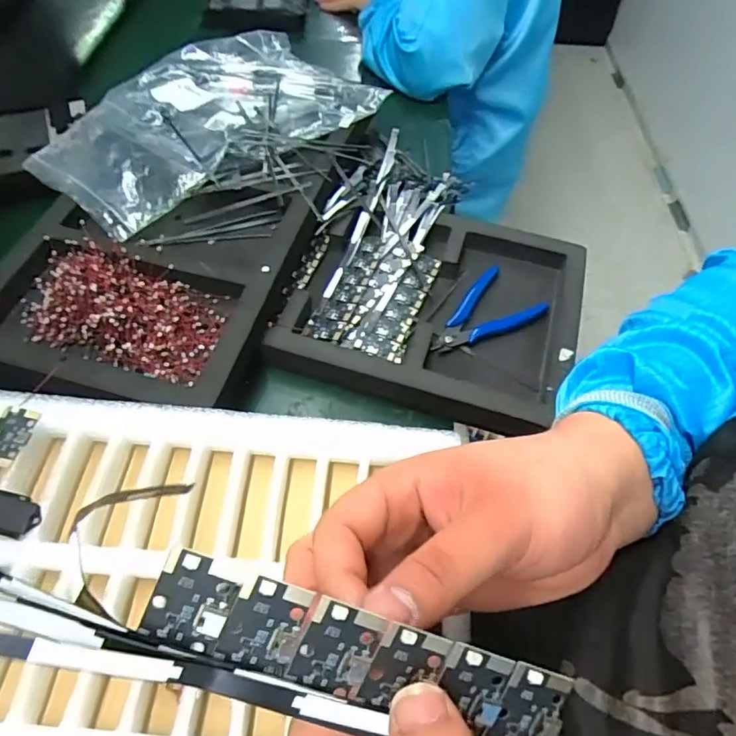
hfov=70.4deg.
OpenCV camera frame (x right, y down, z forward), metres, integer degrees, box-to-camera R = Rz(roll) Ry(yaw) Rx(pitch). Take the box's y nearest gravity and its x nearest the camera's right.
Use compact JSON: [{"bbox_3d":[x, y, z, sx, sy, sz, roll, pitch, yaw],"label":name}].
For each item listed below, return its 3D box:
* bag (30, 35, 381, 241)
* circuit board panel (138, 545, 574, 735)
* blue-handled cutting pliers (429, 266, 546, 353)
[{"bbox_3d":[-0.175,-0.271,0.559,0.330,0.037,0.222,-38,66,-25],"label":"bag"},{"bbox_3d":[0.000,0.090,0.156,0.130,0.004,0.034,23,96,-9],"label":"circuit board panel"},{"bbox_3d":[0.107,-0.043,0.464,0.062,0.017,0.103,38,62,20],"label":"blue-handled cutting pliers"}]

